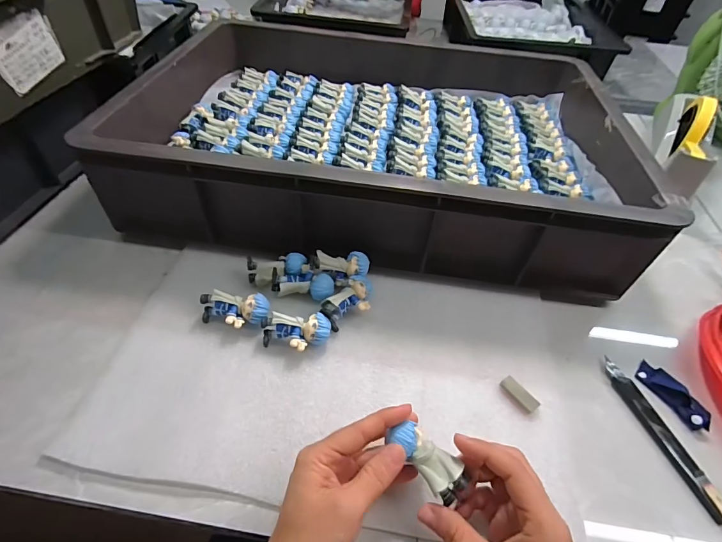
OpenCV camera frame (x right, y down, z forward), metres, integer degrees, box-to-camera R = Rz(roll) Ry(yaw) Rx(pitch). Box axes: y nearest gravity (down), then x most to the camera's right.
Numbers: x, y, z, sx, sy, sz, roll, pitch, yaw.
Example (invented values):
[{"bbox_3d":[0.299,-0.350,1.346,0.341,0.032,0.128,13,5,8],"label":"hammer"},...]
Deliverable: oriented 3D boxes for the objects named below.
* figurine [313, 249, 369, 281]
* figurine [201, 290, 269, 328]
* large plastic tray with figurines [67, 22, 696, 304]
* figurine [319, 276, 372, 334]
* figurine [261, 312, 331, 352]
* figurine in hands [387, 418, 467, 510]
[{"bbox_3d":[-0.020,-0.007,0.412,0.056,0.022,0.024,-2,49,-6],"label":"figurine"},{"bbox_3d":[-0.122,0.040,0.378,0.063,0.026,0.031,1,49,-3],"label":"figurine"},{"bbox_3d":[0.031,-0.208,0.521,0.569,0.109,0.429,7,49,2],"label":"large plastic tray with figurines"},{"bbox_3d":[-0.011,0.032,0.394,0.033,0.025,0.062,32,54,22],"label":"figurine"},{"bbox_3d":[-0.060,0.058,0.365,0.062,0.032,0.033,-3,49,-7],"label":"figurine"},{"bbox_3d":[0.048,0.130,0.271,0.026,0.019,0.057,-35,62,-25],"label":"figurine in hands"}]

